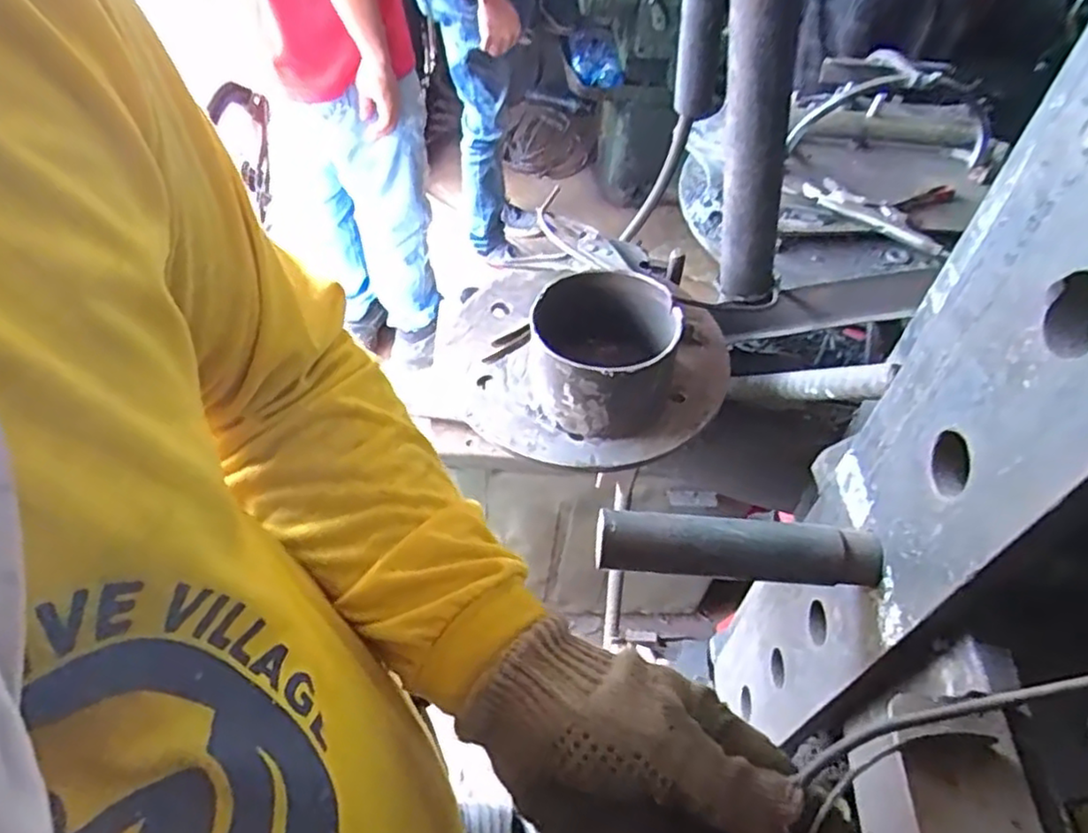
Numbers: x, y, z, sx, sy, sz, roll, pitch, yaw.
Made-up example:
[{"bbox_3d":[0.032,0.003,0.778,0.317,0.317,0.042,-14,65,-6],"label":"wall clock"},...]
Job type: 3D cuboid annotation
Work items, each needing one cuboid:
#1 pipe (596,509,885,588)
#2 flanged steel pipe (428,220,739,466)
[{"bbox_3d":[0.111,0.076,0.394,0.158,0.025,0.028,4,50,1],"label":"pipe"},{"bbox_3d":[0.034,-0.072,0.565,0.235,0.088,0.222,35,57,24],"label":"flanged steel pipe"}]

